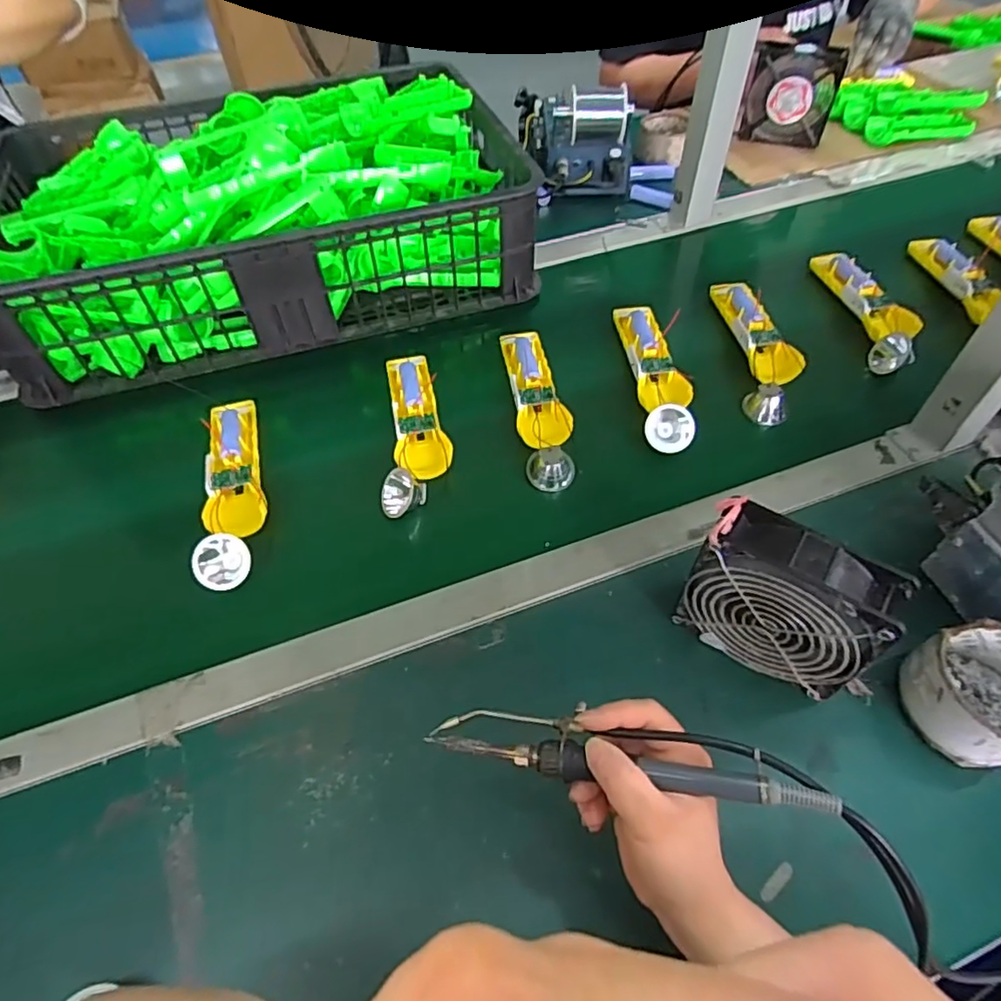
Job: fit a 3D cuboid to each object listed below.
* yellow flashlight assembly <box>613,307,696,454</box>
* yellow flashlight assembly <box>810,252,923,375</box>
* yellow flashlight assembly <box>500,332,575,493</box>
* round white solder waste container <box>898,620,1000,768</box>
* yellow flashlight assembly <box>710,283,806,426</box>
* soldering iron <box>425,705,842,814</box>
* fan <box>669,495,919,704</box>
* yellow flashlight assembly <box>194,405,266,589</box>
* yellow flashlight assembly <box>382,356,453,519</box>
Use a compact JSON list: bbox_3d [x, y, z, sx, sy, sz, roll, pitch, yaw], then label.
[{"bbox_3d":[0.160,-0.135,0.636,0.053,0.030,0.204,-3,52,0],"label":"yellow flashlight assembly"},{"bbox_3d":[0.416,-0.218,0.705,0.054,0.049,0.198,-6,52,-2],"label":"yellow flashlight assembly"},{"bbox_3d":[0.037,-0.097,0.624,0.047,0.034,0.192,-7,52,-3],"label":"yellow flashlight assembly"},{"bbox_3d":[0.331,0.134,0.427,0.085,0.058,0.083,-1,52,1],"label":"round white solder waste container"},{"bbox_3d":[0.278,-0.170,0.671,0.056,0.034,0.207,-1,52,1],"label":"yellow flashlight assembly"},{"bbox_3d":[0.064,0.139,0.339,0.211,0.021,0.035,4,52,16],"label":"soldering iron"},{"bbox_3d":[0.197,0.072,0.427,0.128,0.119,0.052,30,59,23],"label":"fan"},{"bbox_3d":[-0.241,-0.017,0.560,0.055,0.025,0.206,-12,53,-7],"label":"yellow flashlight assembly"},{"bbox_3d":[-0.081,-0.073,0.593,0.060,0.031,0.201,-5,52,-2],"label":"yellow flashlight assembly"}]

